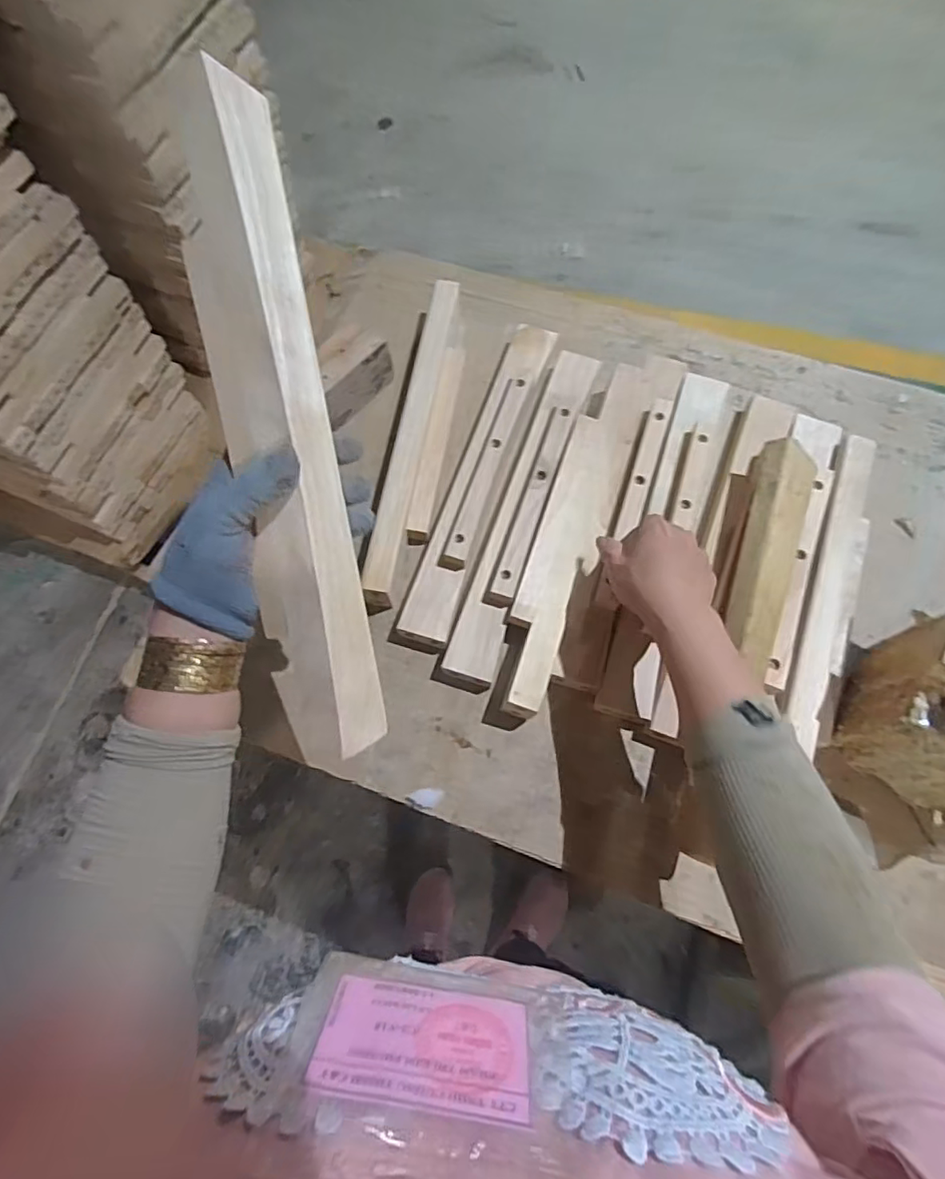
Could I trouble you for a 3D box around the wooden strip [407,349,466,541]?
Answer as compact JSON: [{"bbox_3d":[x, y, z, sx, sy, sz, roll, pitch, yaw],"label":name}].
[{"bbox_3d":[-0.036,-0.156,0.604,0.022,0.025,0.221,9,70,4],"label":"wooden strip"}]

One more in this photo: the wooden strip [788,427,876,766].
[{"bbox_3d":[0.325,-0.009,0.524,0.035,0.012,0.303,21,72,8],"label":"wooden strip"}]

